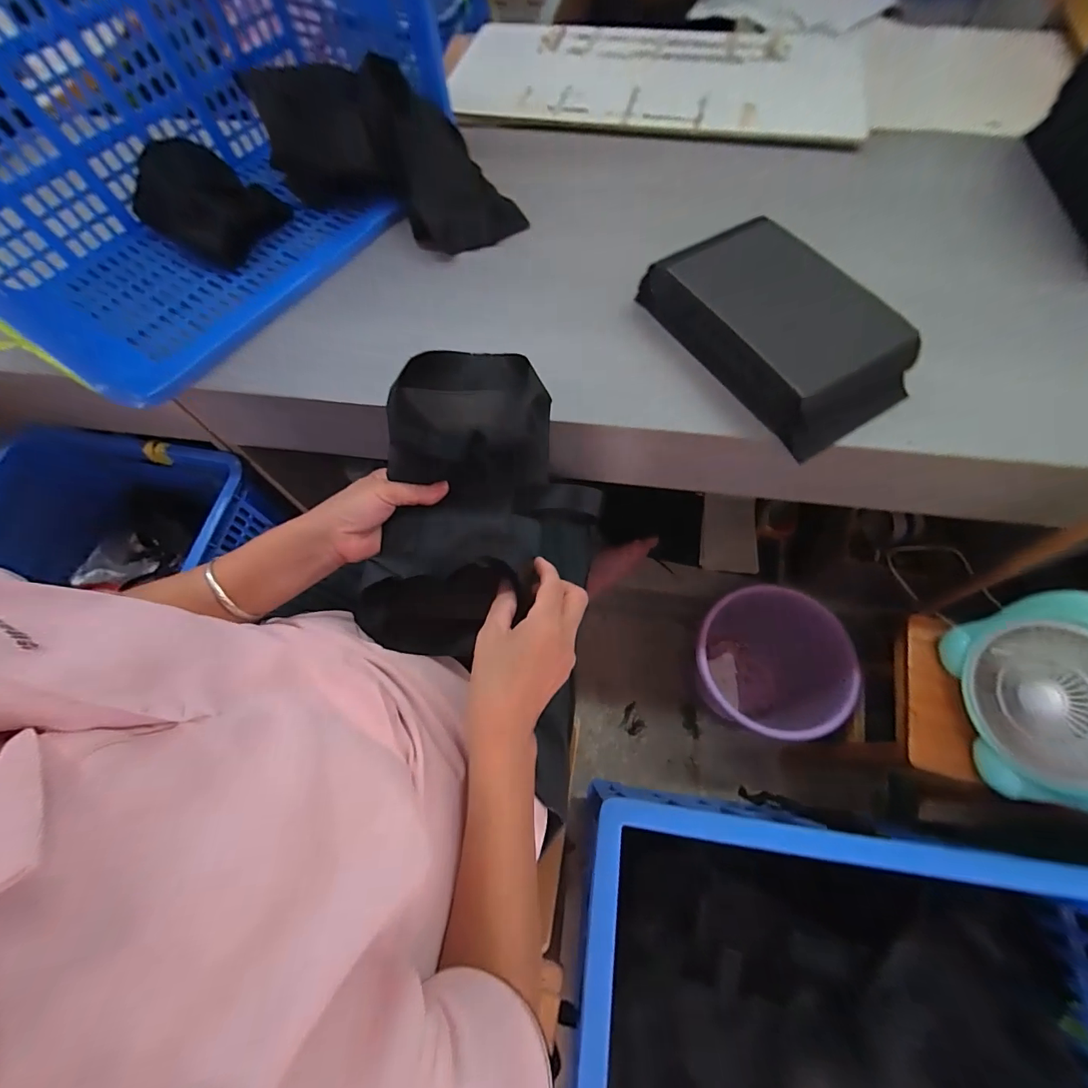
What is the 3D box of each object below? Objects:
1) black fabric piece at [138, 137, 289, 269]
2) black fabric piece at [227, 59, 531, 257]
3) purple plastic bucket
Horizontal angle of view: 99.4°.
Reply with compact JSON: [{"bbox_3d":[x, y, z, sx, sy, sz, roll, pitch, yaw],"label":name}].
[{"bbox_3d":[-0.467,-0.474,0.643,0.194,0.072,0.139,30,71,15],"label":"black fabric piece"},{"bbox_3d":[-0.184,-0.534,0.632,0.316,0.150,0.197,19,69,11],"label":"black fabric piece"},{"bbox_3d":[0.431,0.260,0.962,0.258,0.295,0.263,-1,66,3],"label":"purple plastic bucket"}]

